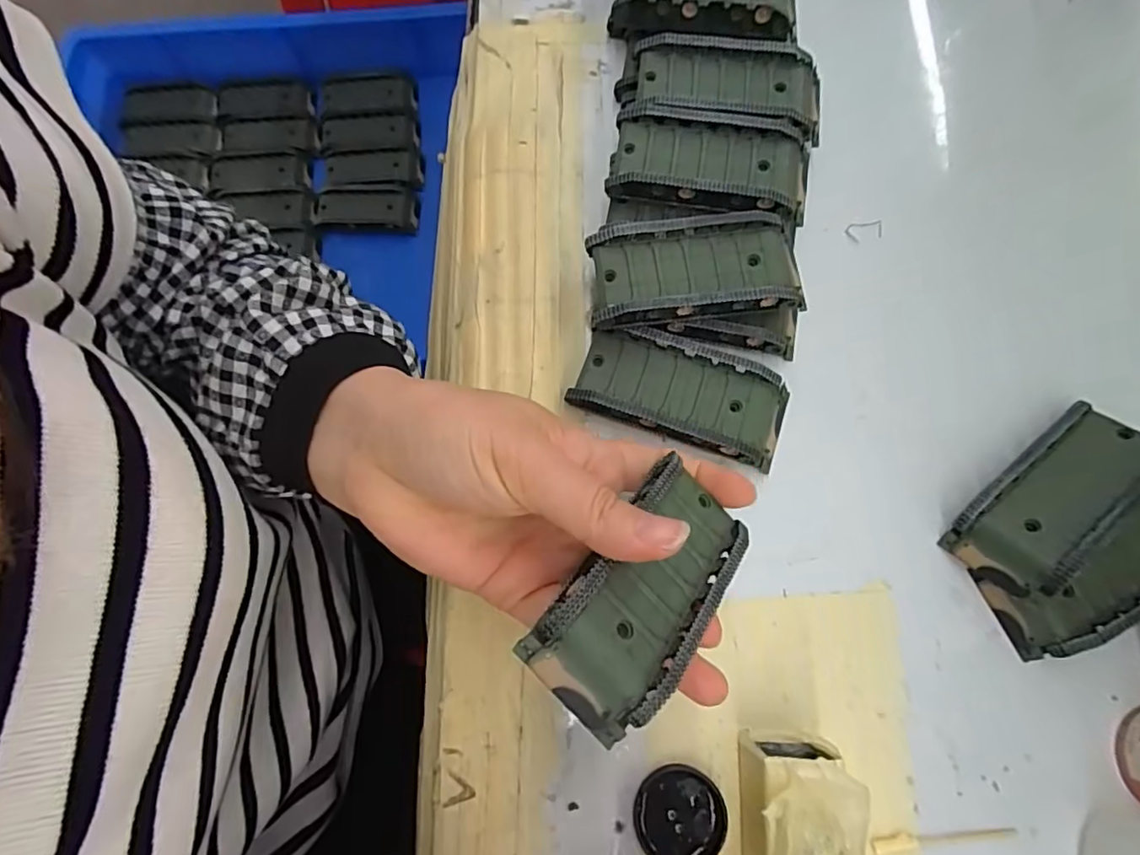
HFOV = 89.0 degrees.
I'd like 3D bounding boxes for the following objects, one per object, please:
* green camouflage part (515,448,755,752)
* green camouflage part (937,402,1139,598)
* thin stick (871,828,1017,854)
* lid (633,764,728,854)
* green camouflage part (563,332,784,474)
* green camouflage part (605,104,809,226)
[{"bbox_3d":[0.028,0.053,0.198,0.045,0.023,0.094,43,51,9],"label":"green camouflage part"},{"bbox_3d":[0.213,0.030,0.251,0.095,0.021,0.043,-37,59,-10],"label":"green camouflage part"},{"bbox_3d":[0.150,0.165,0.232,0.061,0.004,0.006,-3,75,-2],"label":"thin stick"},{"bbox_3d":[0.044,0.154,0.231,0.035,0.006,0.035,0,75,-1],"label":"lid"},{"bbox_3d":[0.052,-0.016,0.268,0.095,0.018,0.045,18,76,4],"label":"green camouflage part"},{"bbox_3d":[0.070,-0.128,0.292,0.096,0.029,0.051,9,75,1],"label":"green camouflage part"}]

